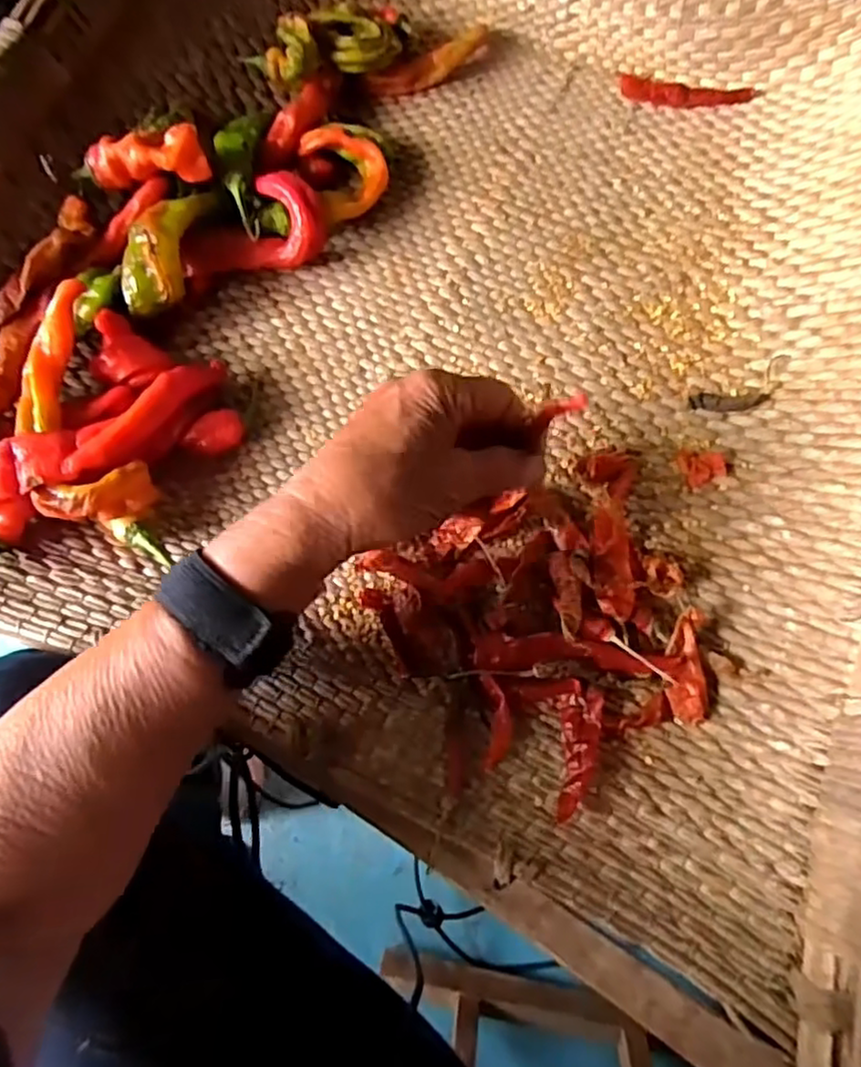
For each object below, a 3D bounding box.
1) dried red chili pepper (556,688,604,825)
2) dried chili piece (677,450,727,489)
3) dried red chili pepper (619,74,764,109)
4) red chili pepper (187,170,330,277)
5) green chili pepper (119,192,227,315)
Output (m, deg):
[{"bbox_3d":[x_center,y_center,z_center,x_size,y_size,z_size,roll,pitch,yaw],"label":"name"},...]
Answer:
[{"bbox_3d":[0.075,0.111,0.332,0.021,0.011,0.063,5,72,5],"label":"dried red chili pepper"},{"bbox_3d":[0.160,-0.042,0.392,0.021,0.011,0.025,-27,72,-5],"label":"dried chili piece"},{"bbox_3d":[0.195,-0.332,0.502,0.102,0.010,0.019,12,73,7],"label":"dried red chili pepper"},{"bbox_3d":[-0.117,-0.201,0.444,0.098,0.042,0.048,-14,69,12],"label":"red chili pepper"},{"bbox_3d":[-0.168,-0.185,0.422,0.034,0.031,0.093,13,73,8],"label":"green chili pepper"}]

